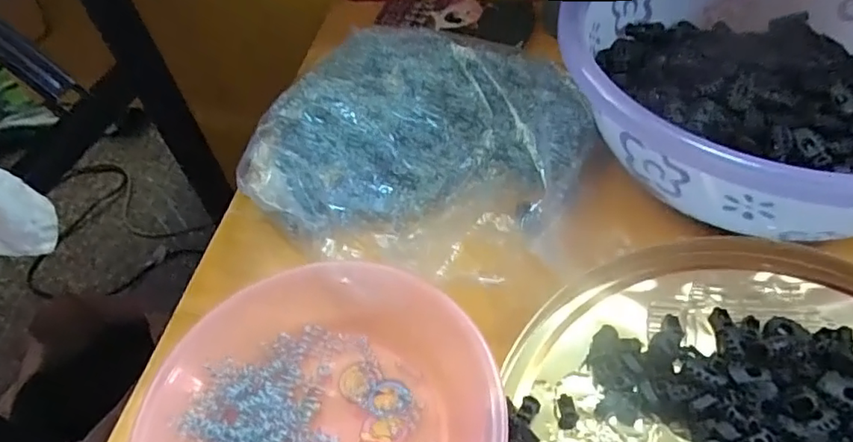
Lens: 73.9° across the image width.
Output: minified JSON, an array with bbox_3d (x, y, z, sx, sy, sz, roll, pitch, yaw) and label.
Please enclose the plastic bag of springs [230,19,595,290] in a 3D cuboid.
[{"bbox_3d":[-0.002,-0.058,0.424,0.232,0.057,0.205,13,55,16],"label":"plastic bag of springs"}]

